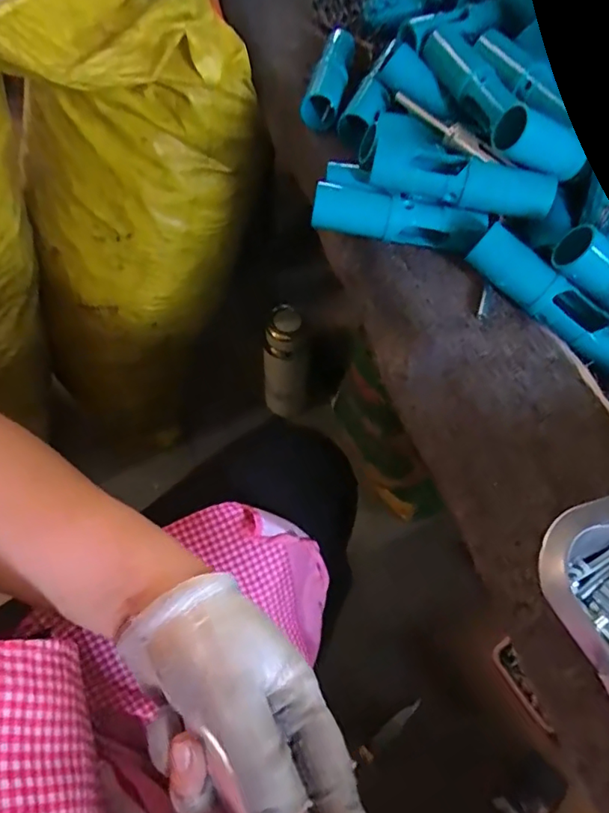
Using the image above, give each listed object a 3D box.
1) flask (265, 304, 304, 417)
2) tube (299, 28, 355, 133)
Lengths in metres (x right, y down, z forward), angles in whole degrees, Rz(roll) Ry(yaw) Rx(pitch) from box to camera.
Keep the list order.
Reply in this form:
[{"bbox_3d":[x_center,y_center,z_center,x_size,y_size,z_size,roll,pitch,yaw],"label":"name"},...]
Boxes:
[{"bbox_3d":[-0.030,-0.068,0.897,0.073,0.224,0.071,3,59,-1],"label":"flask"},{"bbox_3d":[0.022,-0.286,0.459,0.027,0.023,0.141,9,60,3],"label":"tube"}]

